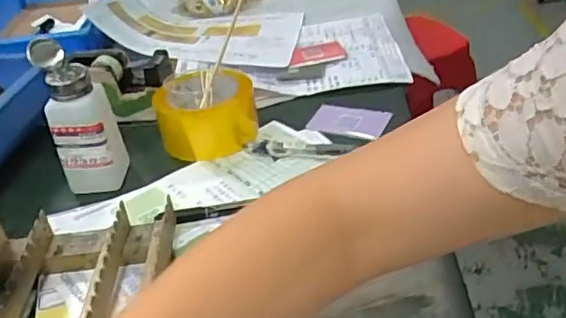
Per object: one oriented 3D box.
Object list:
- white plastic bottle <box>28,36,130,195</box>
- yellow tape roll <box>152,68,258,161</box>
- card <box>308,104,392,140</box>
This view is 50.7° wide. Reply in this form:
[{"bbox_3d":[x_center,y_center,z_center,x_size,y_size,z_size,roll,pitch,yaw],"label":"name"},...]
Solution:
[{"bbox_3d":[-0.199,-0.039,0.592,0.063,0.146,0.057,-18,35,-15],"label":"white plastic bottle"},{"bbox_3d":[-0.083,-0.054,0.657,0.094,0.069,0.089,-5,34,3],"label":"yellow tape roll"},{"bbox_3d":[0.075,-0.044,0.679,0.084,0.005,0.053,10,45,23],"label":"card"}]

